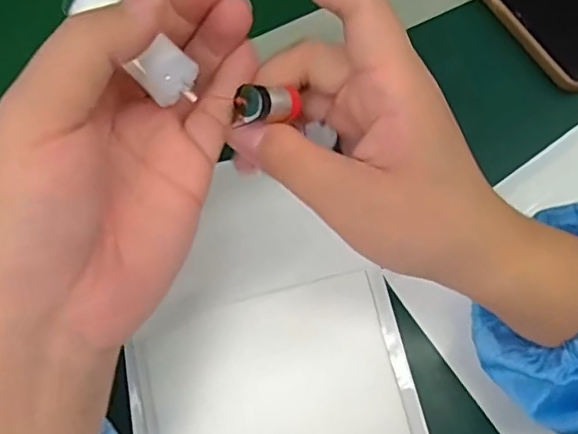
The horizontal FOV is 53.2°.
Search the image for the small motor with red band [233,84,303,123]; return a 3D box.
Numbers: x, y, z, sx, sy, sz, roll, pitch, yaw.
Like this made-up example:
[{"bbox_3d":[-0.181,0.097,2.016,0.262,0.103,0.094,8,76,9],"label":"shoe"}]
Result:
[{"bbox_3d":[-0.007,-0.046,0.235,0.028,0.011,0.013,-5,72,-37],"label":"small motor with red band"}]

